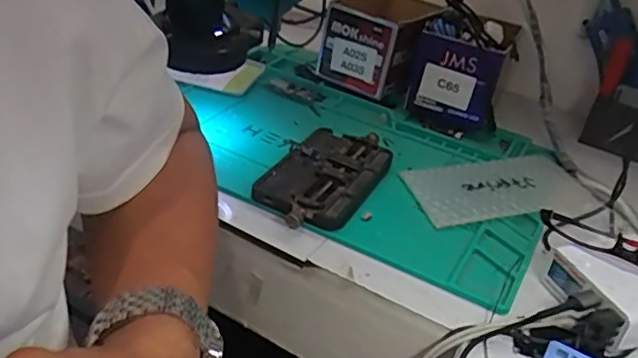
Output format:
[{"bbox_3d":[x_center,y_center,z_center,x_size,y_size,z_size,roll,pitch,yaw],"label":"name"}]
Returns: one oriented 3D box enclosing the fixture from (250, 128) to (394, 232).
[{"bbox_3d":[0.006,-0.004,0.586,0.095,0.022,0.170,19,35,17],"label":"fixture"}]

